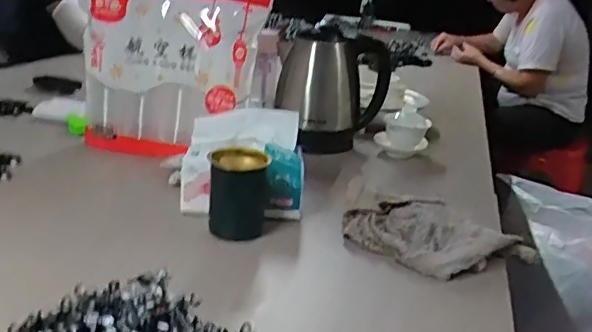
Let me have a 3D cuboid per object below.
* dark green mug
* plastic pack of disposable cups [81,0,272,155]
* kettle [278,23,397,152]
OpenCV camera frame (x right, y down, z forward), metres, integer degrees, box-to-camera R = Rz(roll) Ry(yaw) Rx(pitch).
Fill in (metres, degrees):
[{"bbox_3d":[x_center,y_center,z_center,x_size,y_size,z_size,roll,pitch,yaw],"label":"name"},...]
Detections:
[{"bbox_3d":[-0.074,0.036,0.722,0.073,0.102,0.069,6,21,-2],"label":"dark green mug"},{"bbox_3d":[-0.209,-0.155,0.948,0.305,0.277,0.069,12,21,14],"label":"plastic pack of disposable cups"},{"bbox_3d":[0.072,-0.143,1.091,0.202,0.215,0.136,4,21,-6],"label":"kettle"}]

